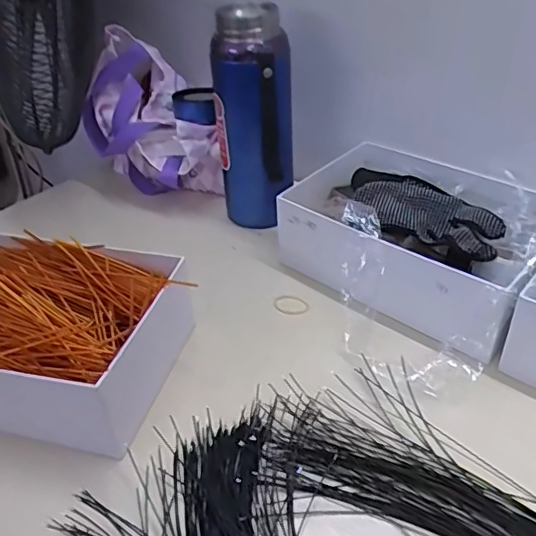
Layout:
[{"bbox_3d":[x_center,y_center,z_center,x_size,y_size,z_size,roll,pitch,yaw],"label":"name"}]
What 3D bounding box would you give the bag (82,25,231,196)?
[{"bbox_3d":[-0.136,-0.159,0.656,0.147,0.175,0.174,-12,38,-11],"label":"bag"}]

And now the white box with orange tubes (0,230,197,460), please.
[{"bbox_3d":[-0.192,0.046,0.456,0.239,0.082,0.154,7,38,13],"label":"white box with orange tubes"}]

